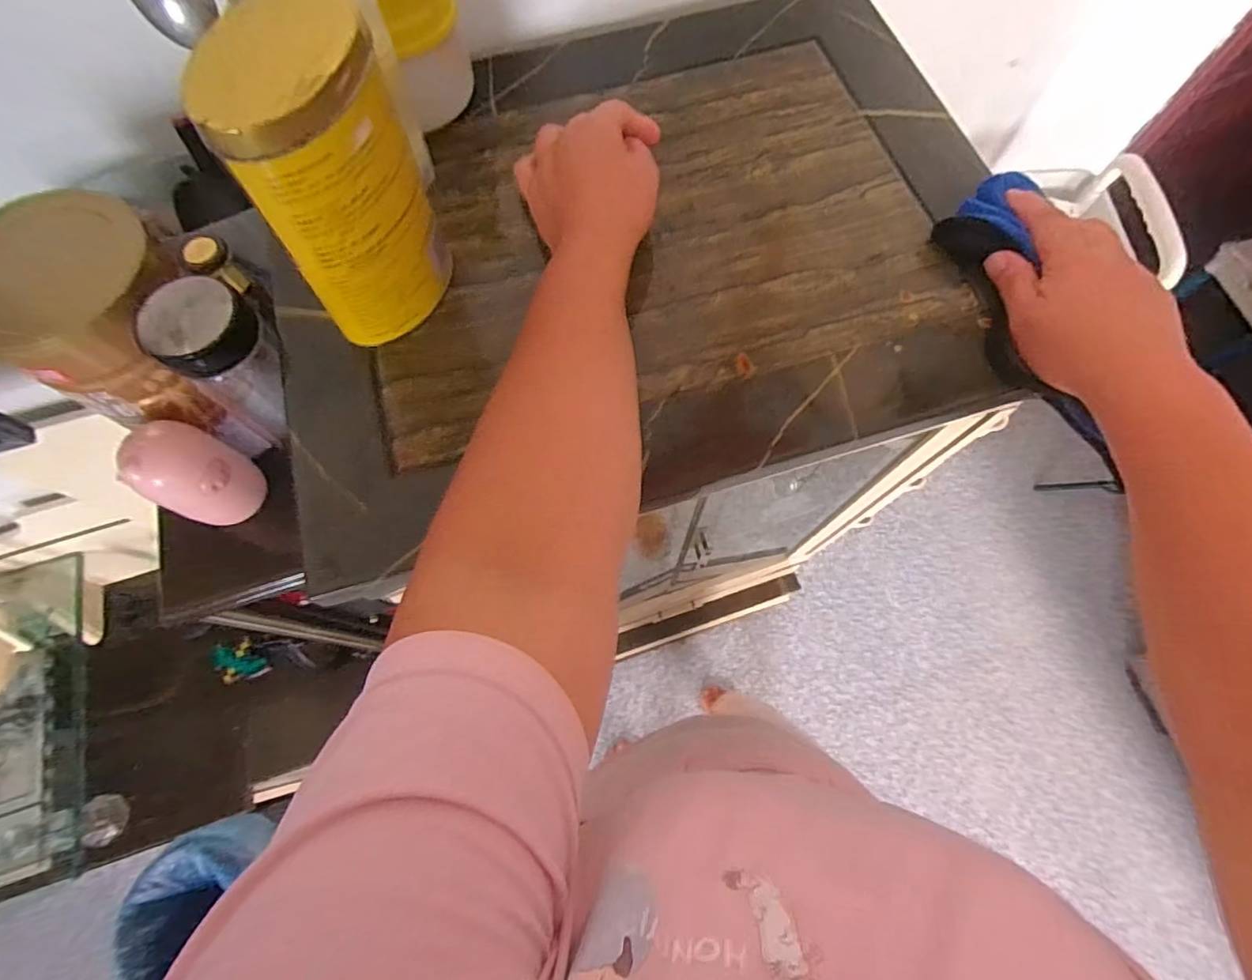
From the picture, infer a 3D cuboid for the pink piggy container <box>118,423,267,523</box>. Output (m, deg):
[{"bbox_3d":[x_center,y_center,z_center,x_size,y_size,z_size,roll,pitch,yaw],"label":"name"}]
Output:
[{"bbox_3d":[-0.342,-0.009,0.457,0.051,0.113,0.067,22,71,8],"label":"pink piggy container"}]

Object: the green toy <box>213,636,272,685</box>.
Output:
[{"bbox_3d":[-0.714,0.316,1.021,0.082,0.078,0.064,-12,70,-4],"label":"green toy"}]

